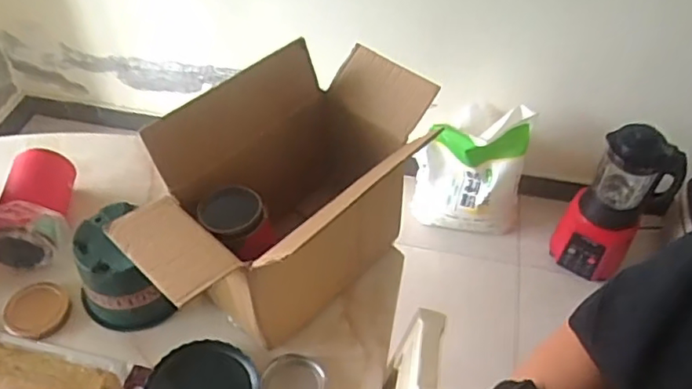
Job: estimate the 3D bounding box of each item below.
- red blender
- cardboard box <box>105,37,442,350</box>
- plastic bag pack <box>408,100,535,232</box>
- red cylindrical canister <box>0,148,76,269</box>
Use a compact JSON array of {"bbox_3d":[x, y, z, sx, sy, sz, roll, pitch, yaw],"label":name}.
[{"bbox_3d":[0.745,0.034,1.677,0.233,0.457,0.182,28,53,21],"label":"red blender"},{"bbox_3d":[-0.075,0.006,0.758,0.389,0.255,0.201,-34,58,-28],"label":"cardboard box"},{"bbox_3d":[0.379,-0.055,1.835,0.313,0.453,0.170,-4,49,-5],"label":"plastic bag pack"},{"bbox_3d":[-0.437,0.019,0.845,0.108,0.084,0.151,-11,50,-11],"label":"red cylindrical canister"}]

